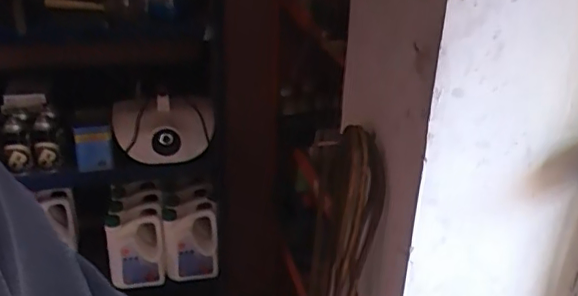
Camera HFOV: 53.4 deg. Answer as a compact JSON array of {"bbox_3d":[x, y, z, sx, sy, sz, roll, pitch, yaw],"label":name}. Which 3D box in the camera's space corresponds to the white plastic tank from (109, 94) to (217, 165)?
[{"bbox_3d":[-0.327,-0.047,1.487,0.259,0.134,0.121,-1,26,-5],"label":"white plastic tank"}]

